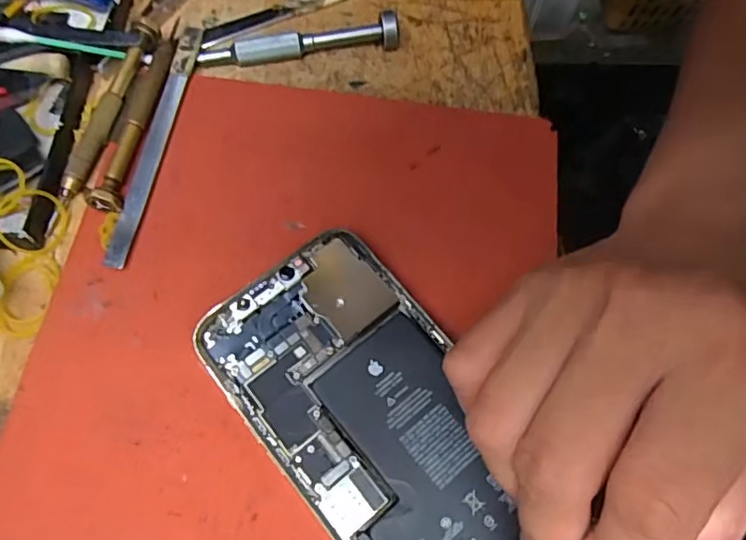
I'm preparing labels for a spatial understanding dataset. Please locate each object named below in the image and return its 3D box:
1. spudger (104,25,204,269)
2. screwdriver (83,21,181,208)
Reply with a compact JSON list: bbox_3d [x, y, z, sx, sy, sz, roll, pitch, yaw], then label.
[{"bbox_3d":[-0.097,-0.061,0.259,0.013,0.004,0.129,8,68,-2],"label":"spudger"},{"bbox_3d":[-0.105,-0.075,0.260,0.014,0.012,0.107,10,67,2],"label":"screwdriver"}]

